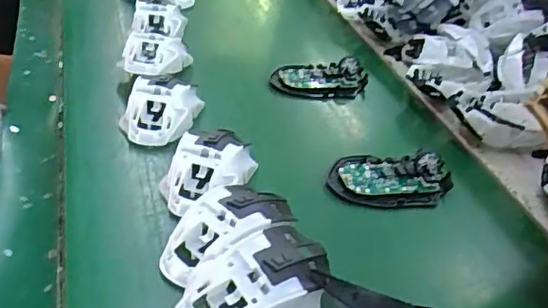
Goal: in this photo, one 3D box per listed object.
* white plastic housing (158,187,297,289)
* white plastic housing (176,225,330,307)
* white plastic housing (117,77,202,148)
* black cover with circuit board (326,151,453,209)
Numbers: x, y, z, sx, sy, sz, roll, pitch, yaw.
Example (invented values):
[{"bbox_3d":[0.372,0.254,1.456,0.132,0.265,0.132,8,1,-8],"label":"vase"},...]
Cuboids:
[{"bbox_3d":[-0.032,0.058,0.448,0.070,0.037,0.112,27,40,26],"label":"white plastic housing"},{"bbox_3d":[-0.011,0.091,0.396,0.112,0.049,0.063,-18,42,-30],"label":"white plastic housing"},{"bbox_3d":[-0.114,-0.044,0.585,0.068,0.039,0.088,12,36,8],"label":"white plastic housing"},{"bbox_3d":[0.108,0.020,0.535,0.111,0.025,0.057,2,36,-6],"label":"black cover with circuit board"}]

